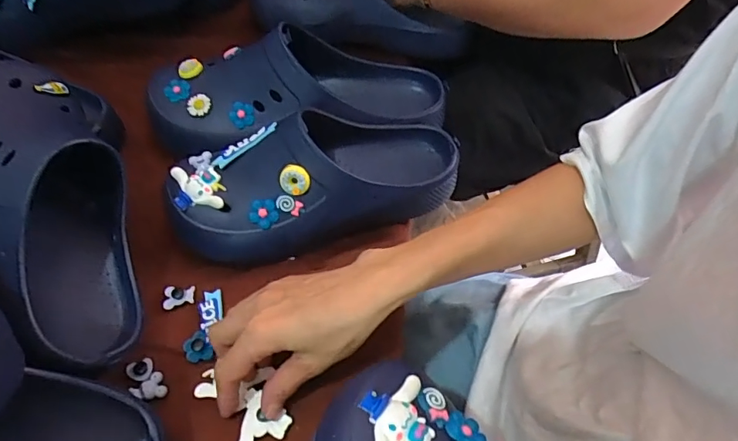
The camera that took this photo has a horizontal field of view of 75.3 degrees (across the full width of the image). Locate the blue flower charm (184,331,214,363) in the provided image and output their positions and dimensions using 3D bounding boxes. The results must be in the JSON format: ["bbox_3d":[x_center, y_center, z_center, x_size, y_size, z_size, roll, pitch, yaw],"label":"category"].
[{"bbox_3d":[-0.137,0.101,0.378,0.018,0.010,0.024,-28,60,-19],"label":"blue flower charm"}]

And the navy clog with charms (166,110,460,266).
[{"bbox_3d":[-0.048,-0.048,0.421,0.251,0.088,0.107,-15,57,-11],"label":"navy clog with charms"}]

